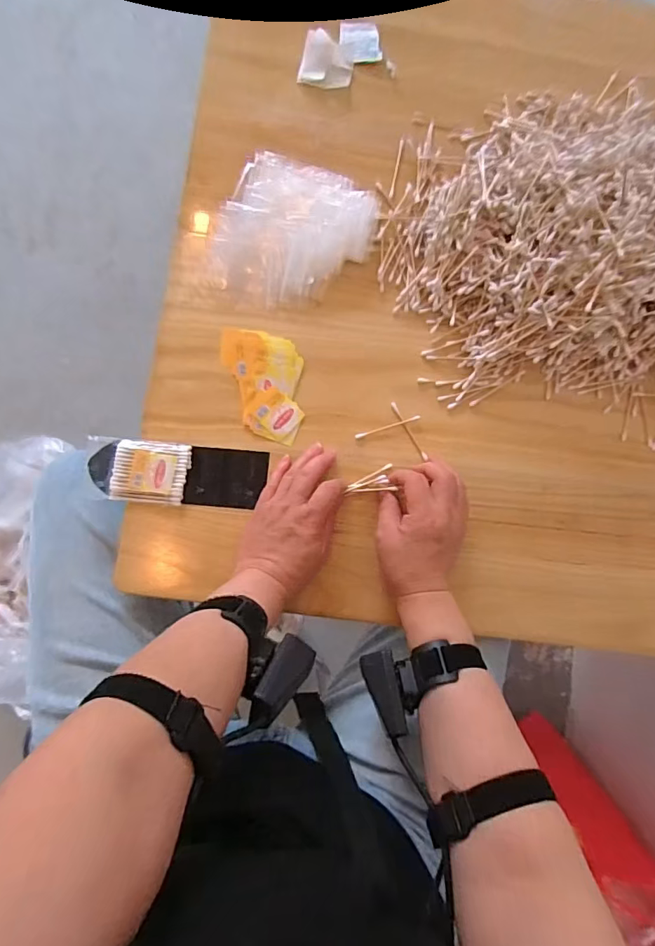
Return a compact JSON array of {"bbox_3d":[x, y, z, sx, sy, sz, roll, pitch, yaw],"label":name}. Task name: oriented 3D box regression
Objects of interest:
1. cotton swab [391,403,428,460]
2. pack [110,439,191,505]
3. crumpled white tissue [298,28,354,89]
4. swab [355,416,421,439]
[{"bbox_3d":[0.089,-0.046,0.523,0.006,0.004,0.071,-29,87,-6],"label":"cotton swab"},{"bbox_3d":[-0.183,-0.001,0.496,0.076,0.014,0.063,6,85,-3],"label":"pack"},{"bbox_3d":[0.000,-0.473,0.552,0.058,0.019,0.051,11,84,-3],"label":"crumpled white tissue"},{"bbox_3d":[0.066,-0.050,0.523,0.073,0.004,0.005,-17,86,-5],"label":"swab"}]

